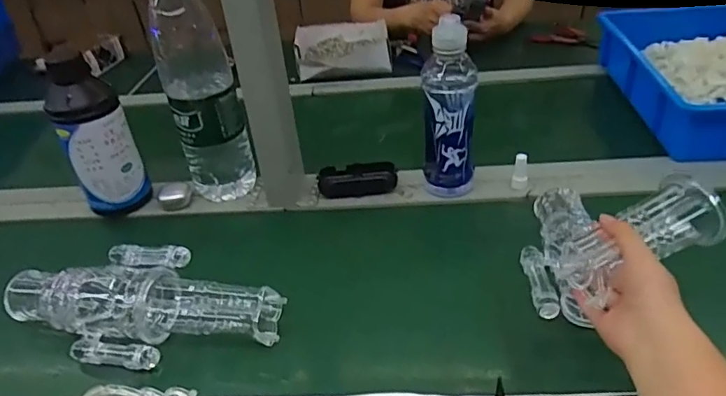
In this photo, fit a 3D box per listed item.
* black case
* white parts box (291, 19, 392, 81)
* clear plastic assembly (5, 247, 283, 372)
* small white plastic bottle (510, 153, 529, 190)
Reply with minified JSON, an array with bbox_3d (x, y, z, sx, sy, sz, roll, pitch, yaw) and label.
[{"bbox_3d":[-0.008,-0.028,0.764,0.108,0.031,0.043,-4,35,2],"label":"black case"},{"bbox_3d":[-0.045,-0.323,1.145,0.193,0.052,0.207,-6,35,0],"label":"white parts box"},{"bbox_3d":[-0.236,0.110,0.568,0.293,0.062,0.119,2,36,11],"label":"clear plastic assembly"},{"bbox_3d":[0.214,-0.035,0.725,0.021,0.049,0.015,8,38,19],"label":"small white plastic bottle"}]

